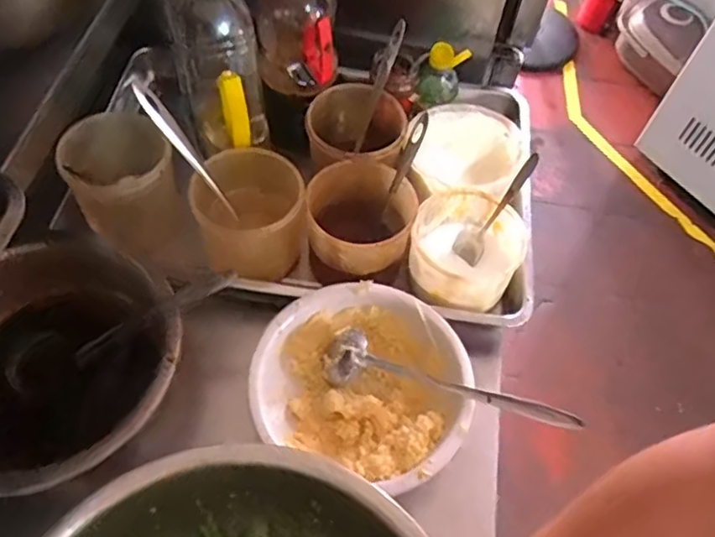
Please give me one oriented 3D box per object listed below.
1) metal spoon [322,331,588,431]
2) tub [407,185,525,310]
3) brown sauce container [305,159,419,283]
[{"bbox_3d":[0.093,0.115,0.634,0.260,0.062,0.049,15,59,5],"label":"metal spoon"},{"bbox_3d":[0.131,-0.024,0.739,0.127,0.078,0.142,29,61,13],"label":"tub"},{"bbox_3d":[-0.002,-0.045,0.736,0.125,0.118,0.123,15,59,6],"label":"brown sauce container"}]

